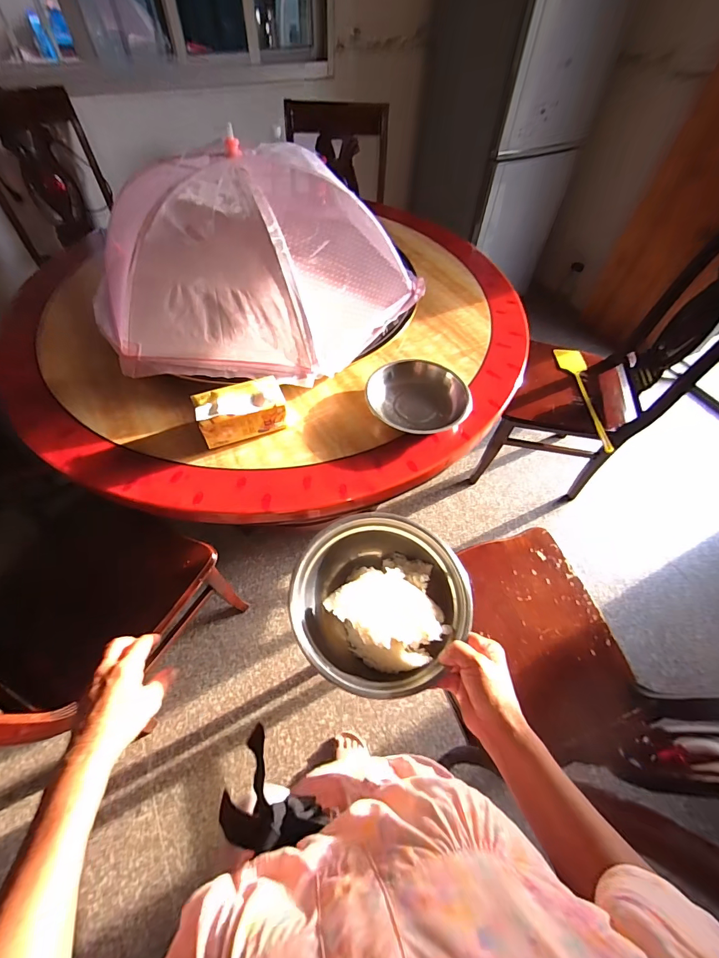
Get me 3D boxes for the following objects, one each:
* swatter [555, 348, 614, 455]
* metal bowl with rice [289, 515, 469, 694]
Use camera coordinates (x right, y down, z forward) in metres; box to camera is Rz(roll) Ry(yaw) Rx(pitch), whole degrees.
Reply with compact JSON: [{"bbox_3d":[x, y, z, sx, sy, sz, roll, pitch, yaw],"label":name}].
[{"bbox_3d":[0.797,-0.306,1.397,0.088,0.022,0.502,1,57,1],"label":"swatter"},{"bbox_3d":[0.024,0.143,0.475,0.195,0.058,0.195,0,57,0],"label":"metal bowl with rice"}]

